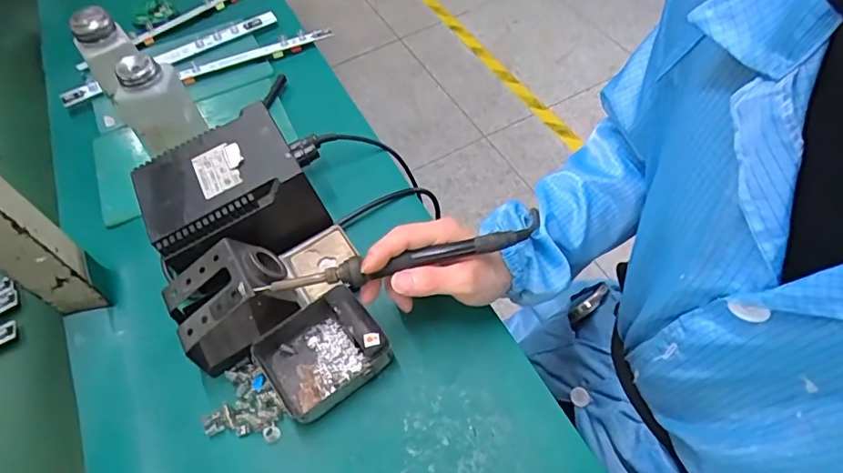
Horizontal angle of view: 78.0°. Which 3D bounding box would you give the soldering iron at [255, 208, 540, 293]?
[{"bbox_3d":[-0.018,0.019,0.397,0.217,0.016,0.021,-13,54,0],"label":"soldering iron"}]

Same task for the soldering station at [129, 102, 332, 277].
[{"bbox_3d":[-0.177,-0.035,0.495,0.144,0.093,0.119,-24,56,-12],"label":"soldering station"}]

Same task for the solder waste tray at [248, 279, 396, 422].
[{"bbox_3d":[-0.082,0.094,0.425,0.093,0.034,0.079,-33,58,-17],"label":"solder waste tray"}]

